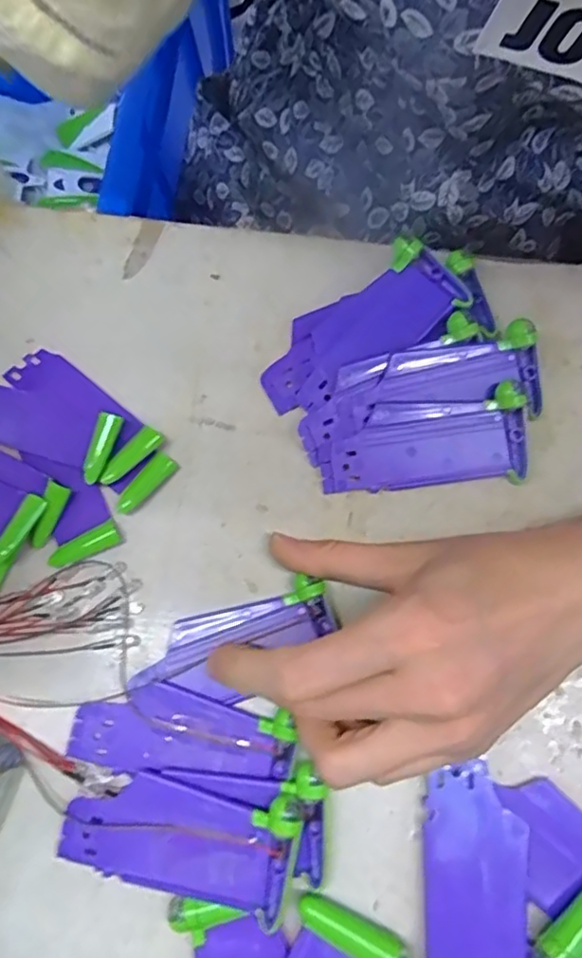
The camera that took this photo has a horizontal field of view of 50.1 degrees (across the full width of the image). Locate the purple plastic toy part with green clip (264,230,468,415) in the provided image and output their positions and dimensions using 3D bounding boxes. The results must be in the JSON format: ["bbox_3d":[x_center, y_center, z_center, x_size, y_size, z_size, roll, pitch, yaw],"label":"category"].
[{"bbox_3d":[0.029,-0.069,0.284,0.099,0.010,0.041,-36,73,3],"label":"purple plastic toy part with green clip"}]

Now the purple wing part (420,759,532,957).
[{"bbox_3d":[0.067,0.148,0.225,0.038,0.006,0.077,0,75,3],"label":"purple wing part"}]

